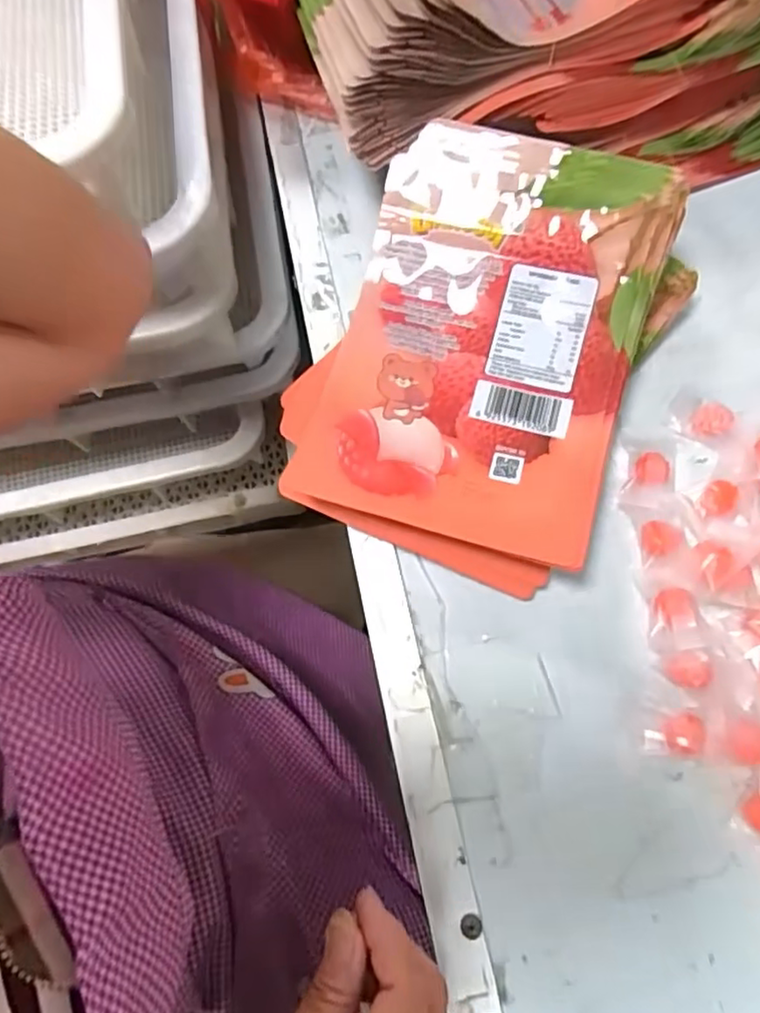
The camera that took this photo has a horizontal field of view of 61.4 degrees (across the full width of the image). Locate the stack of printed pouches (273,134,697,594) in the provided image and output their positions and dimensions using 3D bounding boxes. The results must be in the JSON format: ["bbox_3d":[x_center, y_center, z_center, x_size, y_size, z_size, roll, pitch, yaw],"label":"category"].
[{"bbox_3d":[0.056,-0.091,0.370,0.191,0.085,0.240,23,71,13],"label":"stack of printed pouches"}]

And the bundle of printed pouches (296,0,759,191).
[{"bbox_3d":[0.134,-0.327,0.431,0.357,0.125,0.185,-13,68,0],"label":"bundle of printed pouches"}]

